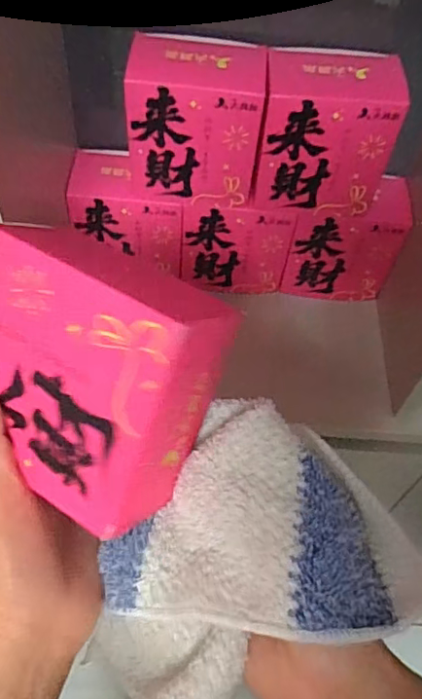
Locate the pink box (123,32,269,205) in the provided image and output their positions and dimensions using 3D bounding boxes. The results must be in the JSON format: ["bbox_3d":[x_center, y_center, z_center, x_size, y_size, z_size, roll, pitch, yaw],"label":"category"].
[{"bbox_3d":[-0.011,-0.182,0.474,0.104,0.111,0.056,8,56,0],"label":"pink box"}]

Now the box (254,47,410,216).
[{"bbox_3d":[0.092,-0.175,0.474,0.105,0.117,0.055,4,56,-2],"label":"box"}]

